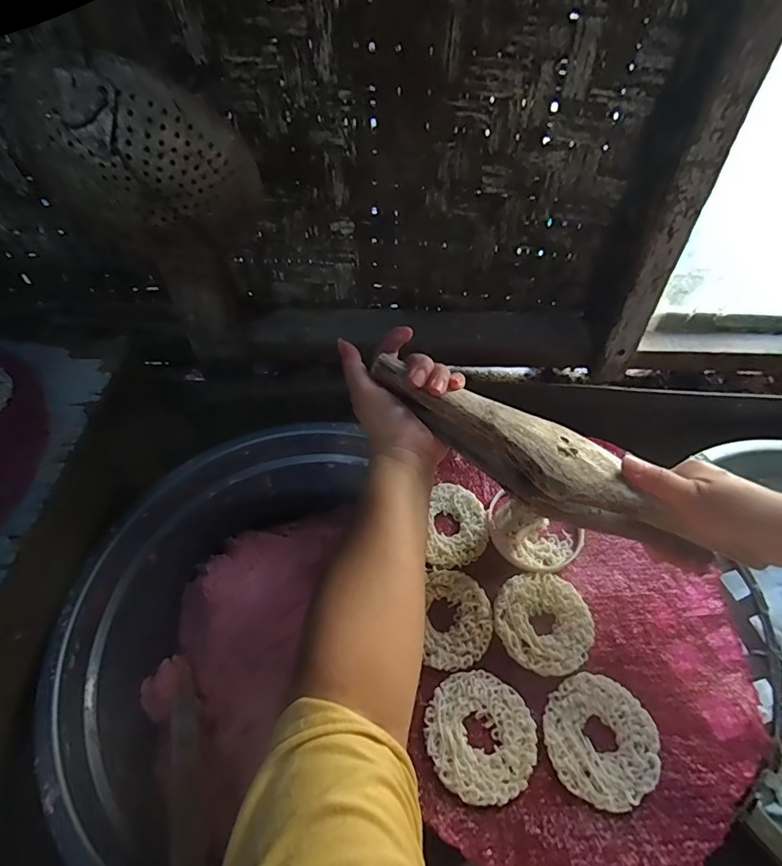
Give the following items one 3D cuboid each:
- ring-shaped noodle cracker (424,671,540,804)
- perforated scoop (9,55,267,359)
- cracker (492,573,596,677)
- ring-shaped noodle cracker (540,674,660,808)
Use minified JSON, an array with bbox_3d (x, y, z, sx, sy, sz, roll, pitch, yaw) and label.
[{"bbox_3d":[0.066,0.218,0.353,0.079,0.004,0.078,0,52,0],"label":"ring-shaped noodle cracker"},{"bbox_3d":[-0.204,-0.187,0.454,0.174,0.275,0.089,-11,53,-9],"label":"perforated scoop"},{"bbox_3d":[0.127,0.156,0.403,0.077,0.006,0.079,0,52,0],"label":"cracker"},{"bbox_3d":[0.152,0.221,0.352,0.079,0.004,0.079,-26,57,-20],"label":"ring-shaped noodle cracker"}]

